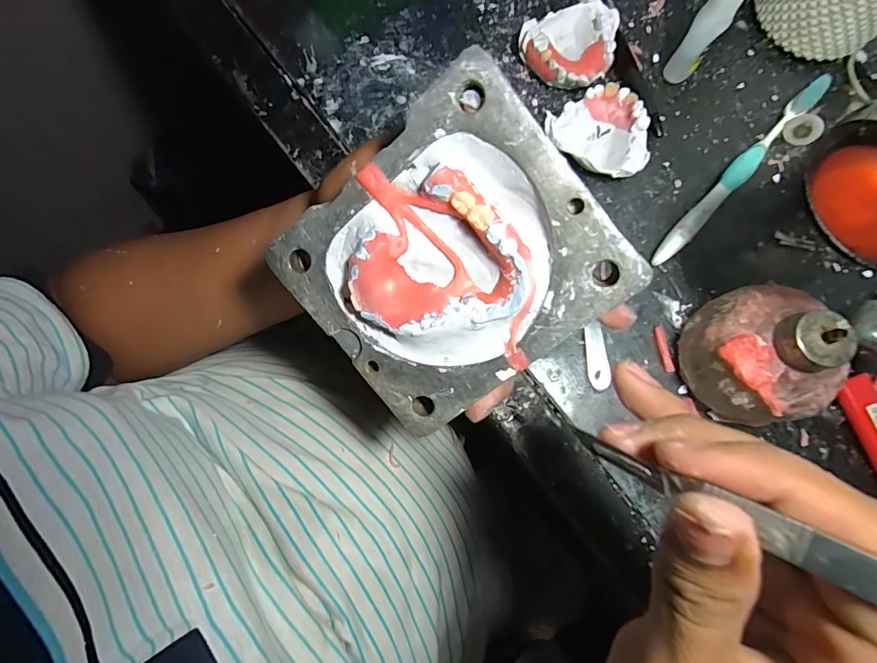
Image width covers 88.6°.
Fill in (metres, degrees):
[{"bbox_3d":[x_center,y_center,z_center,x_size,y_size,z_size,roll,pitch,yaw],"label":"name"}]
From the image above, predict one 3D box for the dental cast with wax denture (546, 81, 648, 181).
[{"bbox_3d":[0.111,-0.132,0.300,0.065,0.027,0.049,43,81,7],"label":"dental cast with wax denture"}]

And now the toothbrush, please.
[{"bbox_3d":[0.209,-0.114,0.305,0.014,0.012,0.197,44,81,8],"label":"toothbrush"}]

